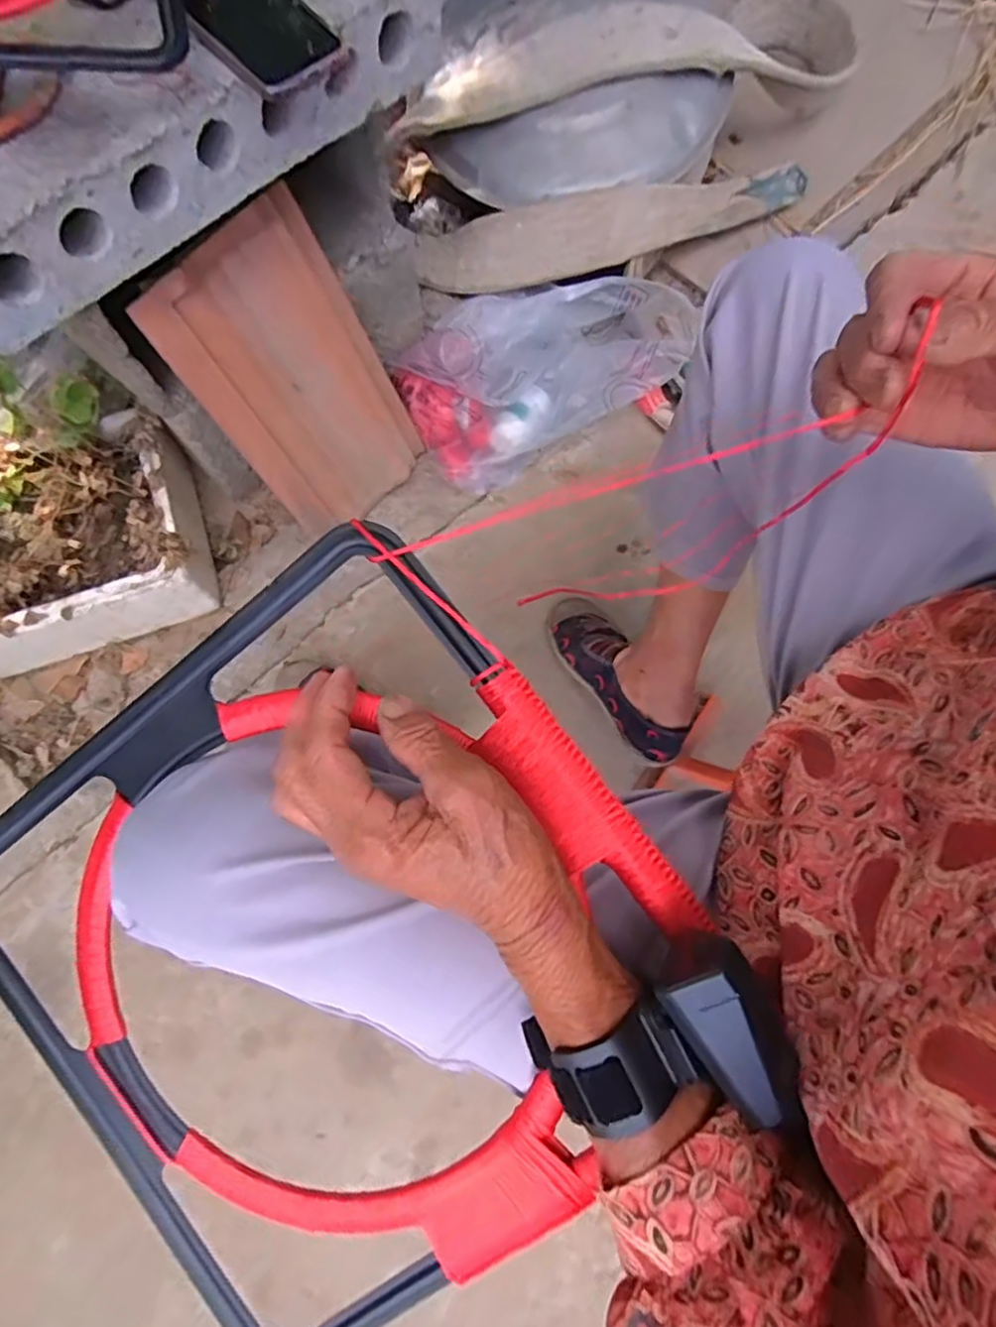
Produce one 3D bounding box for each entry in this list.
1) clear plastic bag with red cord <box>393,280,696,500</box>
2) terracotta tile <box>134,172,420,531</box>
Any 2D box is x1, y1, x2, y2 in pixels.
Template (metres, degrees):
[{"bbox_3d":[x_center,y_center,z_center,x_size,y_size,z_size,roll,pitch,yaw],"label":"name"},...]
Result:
[{"bbox_3d":[0.043,-0.417,0.842,0.350,0.153,0.253,-29,81,-7],"label":"clear plastic bag with red cord"},{"bbox_3d":[-0.216,-0.313,0.725,0.025,0.336,0.205,27,71,34],"label":"terracotta tile"}]

